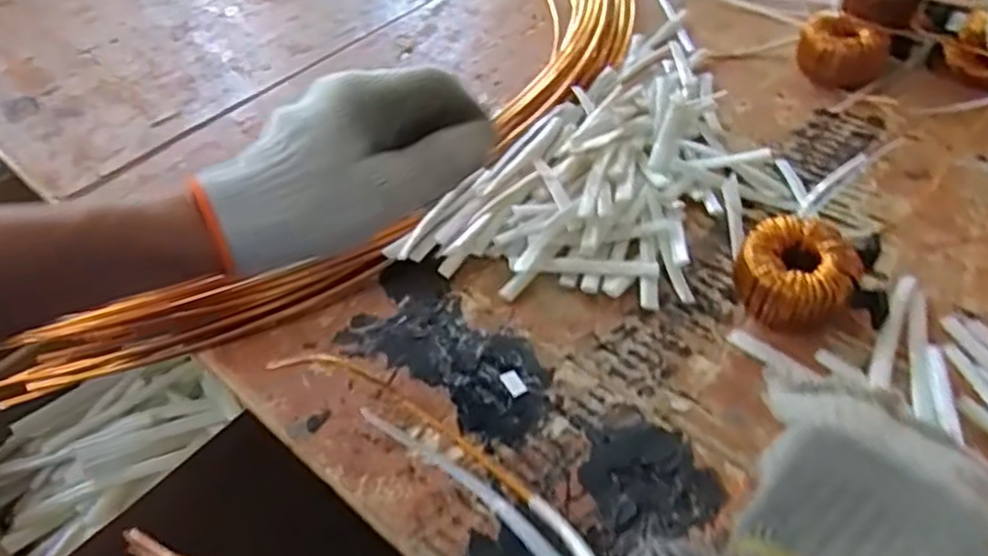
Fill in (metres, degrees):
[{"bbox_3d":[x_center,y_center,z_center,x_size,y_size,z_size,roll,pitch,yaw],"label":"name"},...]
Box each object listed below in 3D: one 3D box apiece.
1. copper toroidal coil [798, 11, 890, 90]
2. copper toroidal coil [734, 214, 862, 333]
[{"bbox_3d":[0.314,-0.202,0.638,0.071,0.046,0.061,-15,46,-7],"label":"copper toroidal coil"},{"bbox_3d":[0.193,0.000,0.457,0.067,0.047,0.062,-4,46,4],"label":"copper toroidal coil"}]

